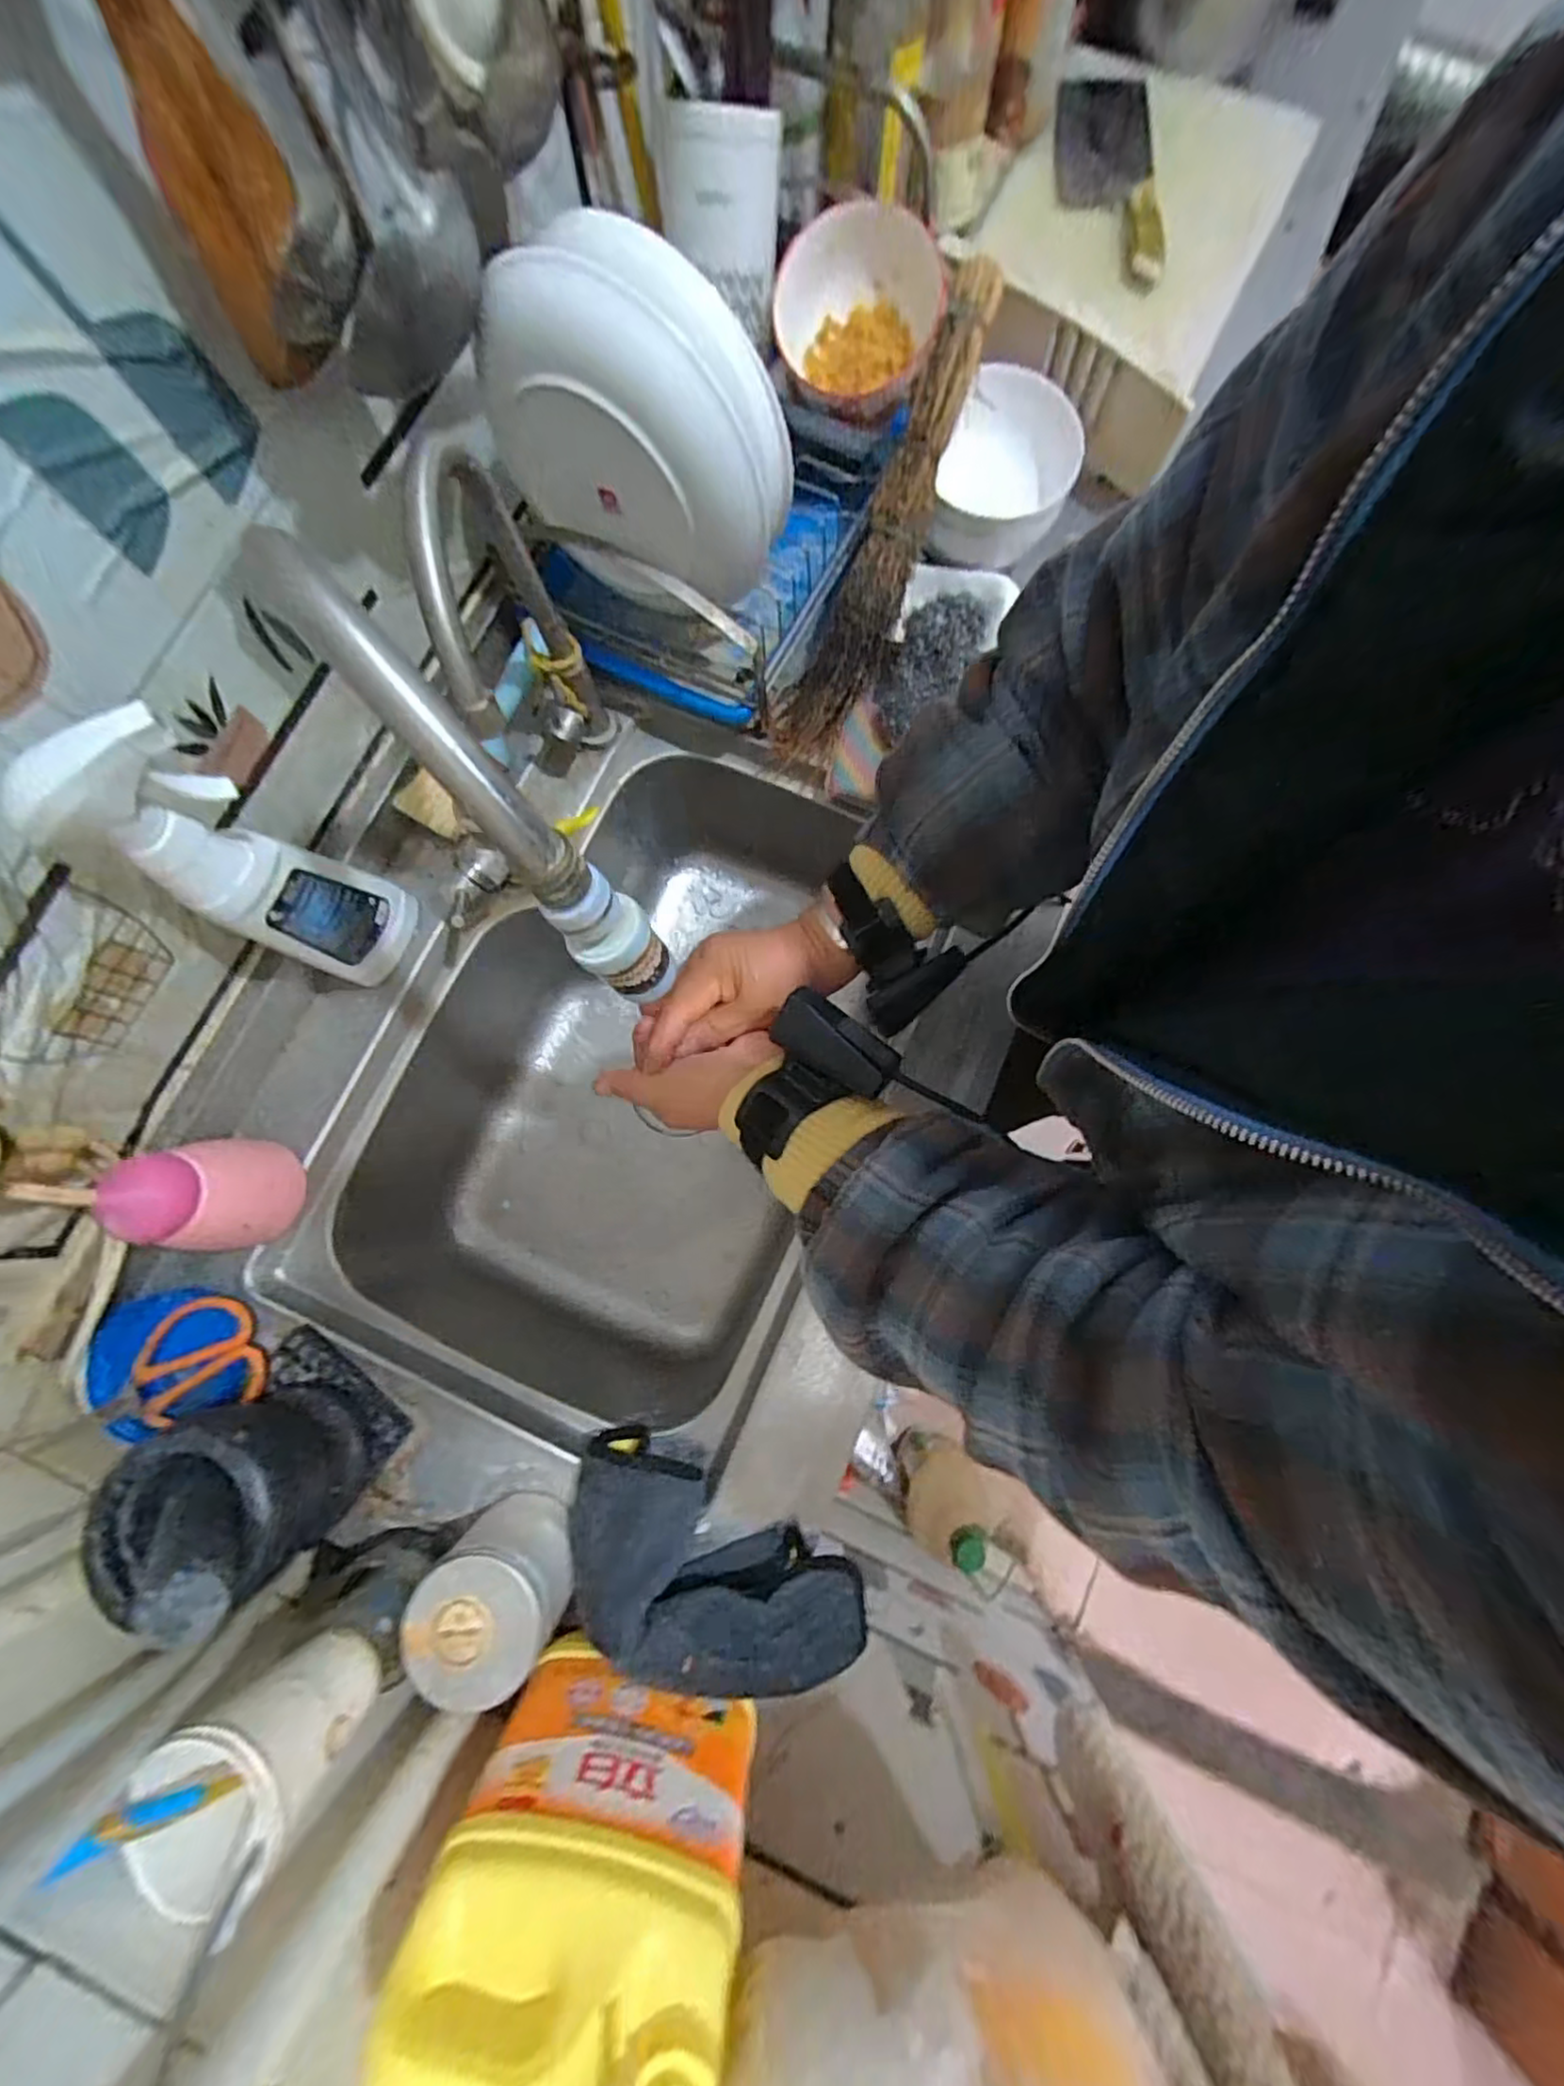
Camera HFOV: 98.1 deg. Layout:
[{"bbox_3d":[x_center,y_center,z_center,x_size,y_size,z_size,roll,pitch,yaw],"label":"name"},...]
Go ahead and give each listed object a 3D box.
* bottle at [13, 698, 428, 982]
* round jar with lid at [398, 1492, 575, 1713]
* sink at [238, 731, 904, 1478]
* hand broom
[{"bbox_3d":[-0.334,-0.109,0.442,0.051,0.245,0.083,26,81,5],"label":"bottle"},{"bbox_3d":[-0.184,0.357,0.450,0.080,0.090,0.086,0,80,0],"label":"round jar with lid"},{"bbox_3d":[-0.147,0.014,0.669,0.402,0.211,0.573,24,81,4],"label":"sink"},{"bbox_3d":[0.079,-0.405,0.556,0.075,0.040,0.342,26,111,5],"label":"hand broom"}]

